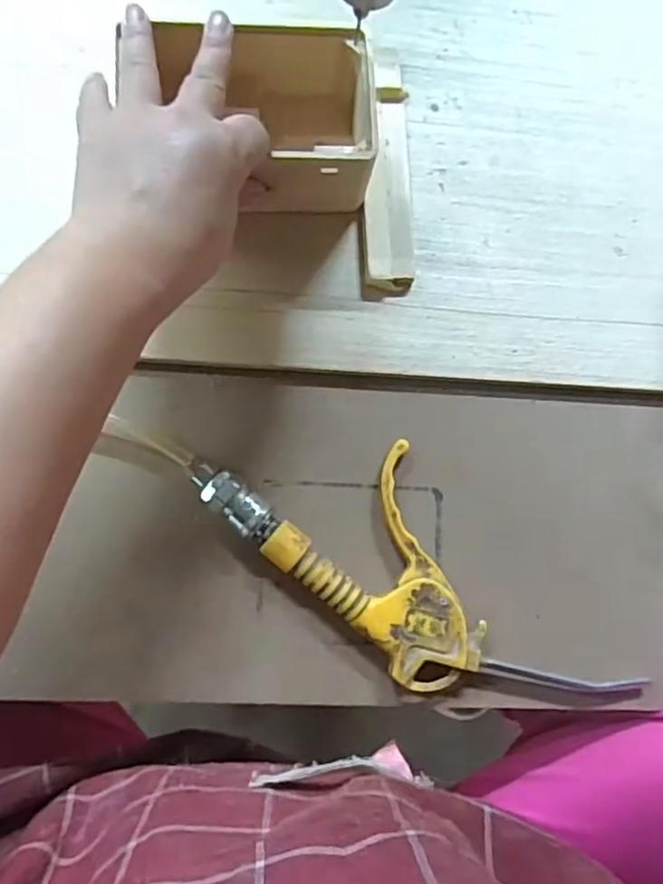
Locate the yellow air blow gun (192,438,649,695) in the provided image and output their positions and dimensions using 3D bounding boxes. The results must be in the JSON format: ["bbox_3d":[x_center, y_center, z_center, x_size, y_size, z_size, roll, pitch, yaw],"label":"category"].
[{"bbox_3d":[0.047,0.075,0.331,0.239,0.021,0.089,43,82,0],"label":"yellow air blow gun"}]

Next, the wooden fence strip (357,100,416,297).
[{"bbox_3d":[0.030,-0.138,0.351,0.030,0.012,0.111,-1,84,-6],"label":"wooden fence strip"}]

